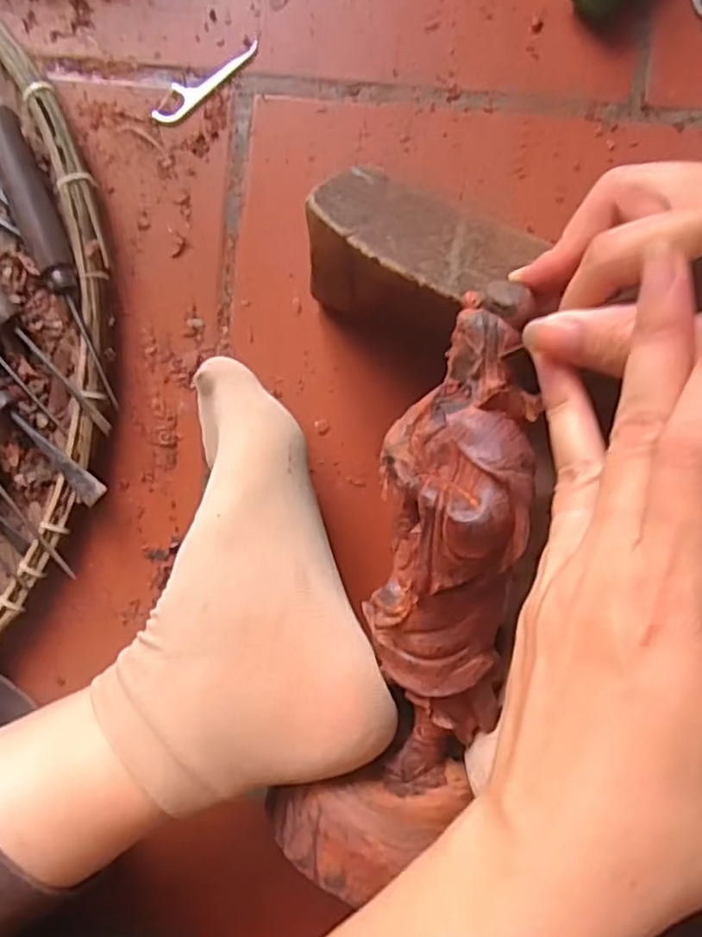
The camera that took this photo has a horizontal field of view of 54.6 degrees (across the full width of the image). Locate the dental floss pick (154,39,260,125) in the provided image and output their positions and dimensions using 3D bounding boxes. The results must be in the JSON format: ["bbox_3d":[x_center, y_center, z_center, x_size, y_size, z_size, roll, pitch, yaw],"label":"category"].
[{"bbox_3d":[-0.084,-0.223,0.388,0.071,0.004,0.016,-41,90,0],"label":"dental floss pick"}]

